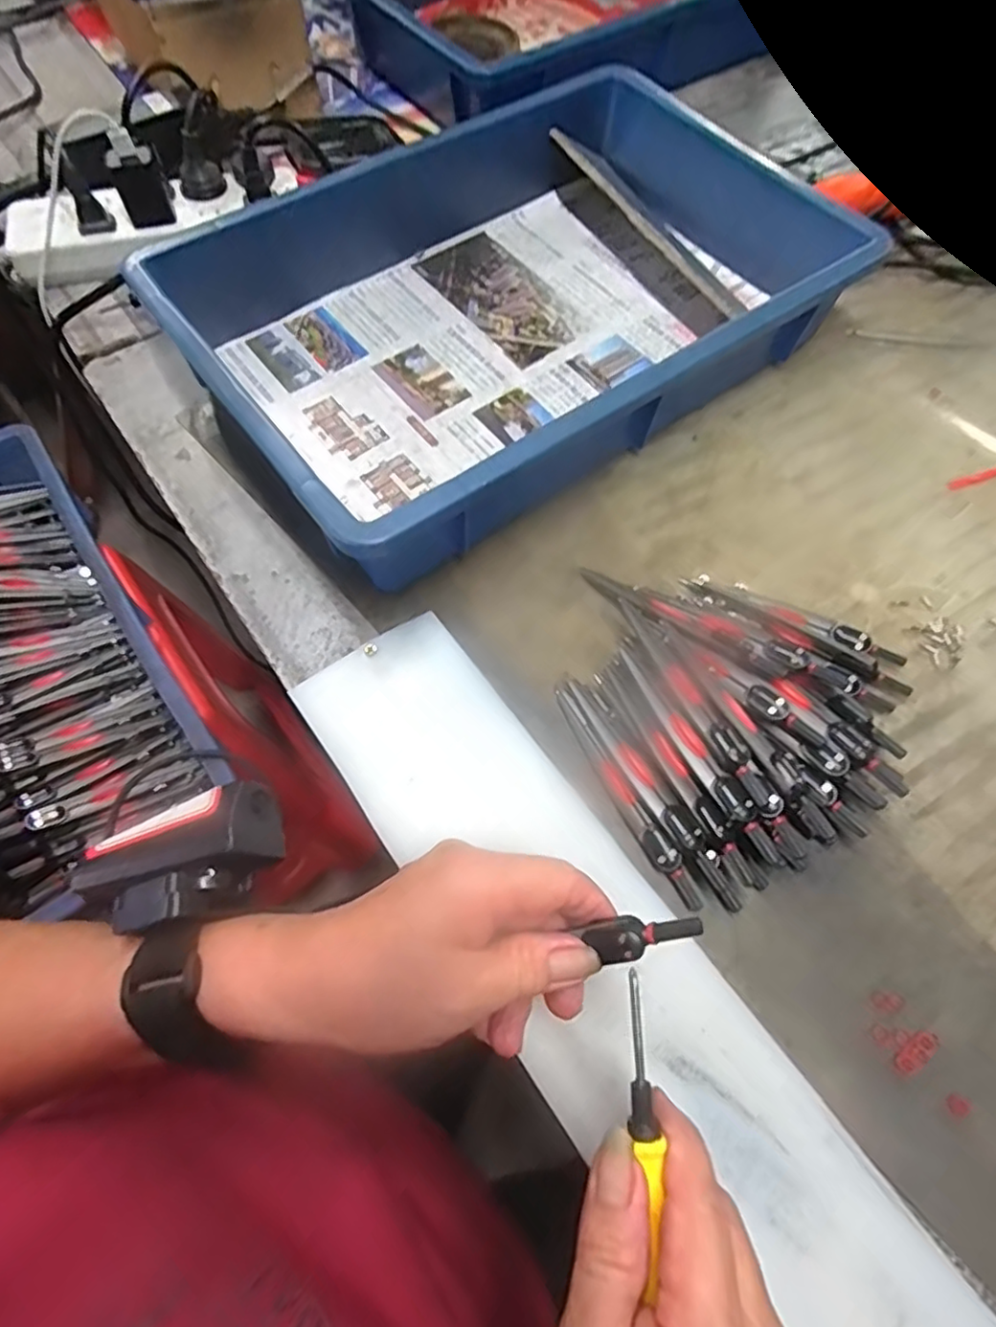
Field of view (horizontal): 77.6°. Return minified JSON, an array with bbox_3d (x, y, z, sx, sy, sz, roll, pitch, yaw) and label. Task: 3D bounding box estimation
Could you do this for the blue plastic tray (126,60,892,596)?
[{"bbox_3d":[0.017,-0.255,0.439,0.433,0.079,0.279,-34,70,-16],"label":"blue plastic tray"}]

